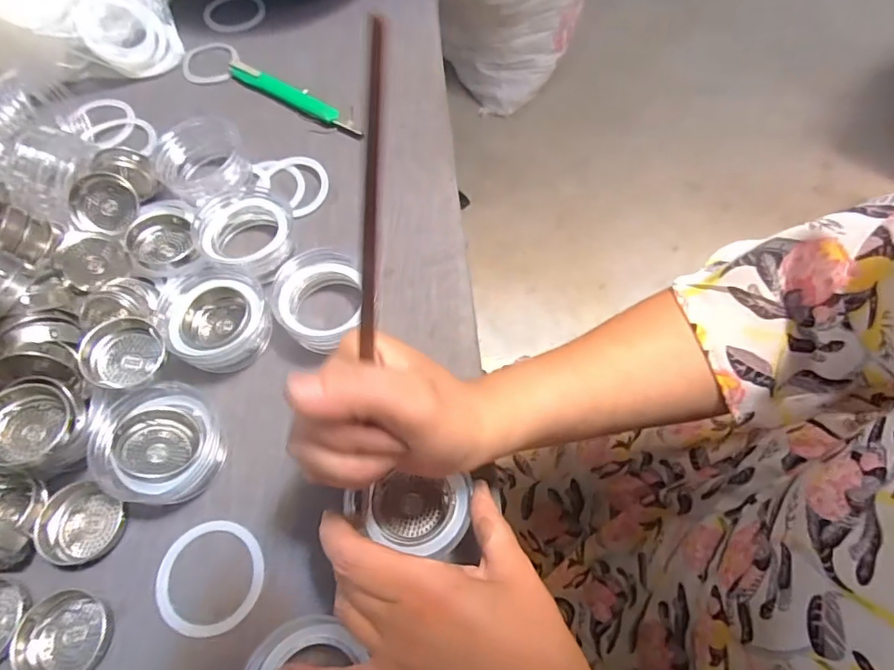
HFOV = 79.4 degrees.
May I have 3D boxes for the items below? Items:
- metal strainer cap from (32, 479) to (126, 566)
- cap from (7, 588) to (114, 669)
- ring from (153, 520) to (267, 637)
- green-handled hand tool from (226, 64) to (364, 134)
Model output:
[{"bbox_3d":[-0.211,0.107,0.306,0.042,0.015,0.040,0,63,0],"label":"metal strainer cap"},{"bbox_3d":[-0.202,0.158,0.280,0.041,0.015,0.040,0,63,0],"label":"cap"},{"bbox_3d":[-0.132,0.134,0.299,0.059,0.004,0.058,0,63,0],"label":"ring"},{"bbox_3d":[-0.135,-0.207,0.470,0.143,0.009,0.015,28,67,14],"label":"green-handled hand tool"}]

